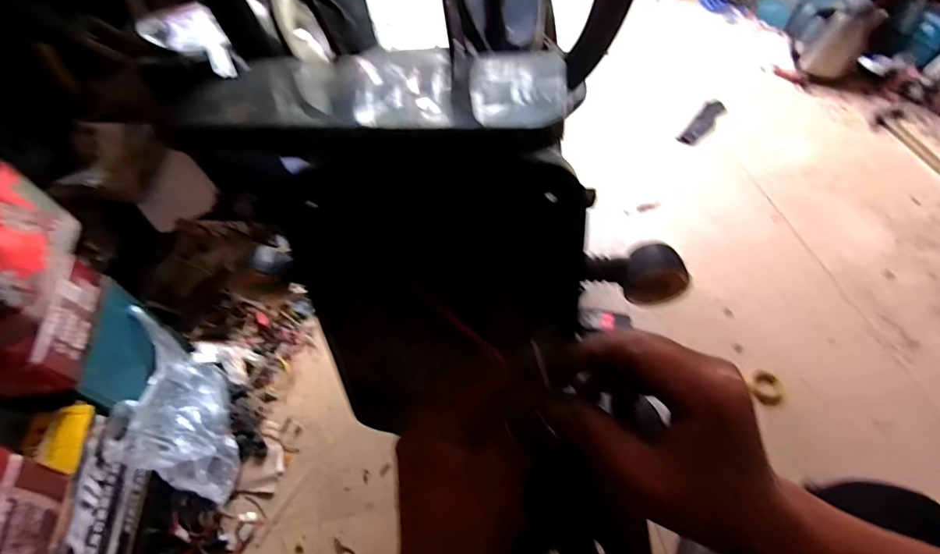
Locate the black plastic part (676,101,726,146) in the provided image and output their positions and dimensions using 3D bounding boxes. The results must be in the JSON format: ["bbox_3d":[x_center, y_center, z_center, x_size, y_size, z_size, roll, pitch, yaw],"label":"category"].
[{"bbox_3d":[0.684,-0.452,1.371,0.070,0.032,0.213,31,64,24],"label":"black plastic part"}]

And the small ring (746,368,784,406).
[{"bbox_3d":[0.580,0.214,0.907,0.057,0.017,0.064,6,56,10],"label":"small ring"}]

